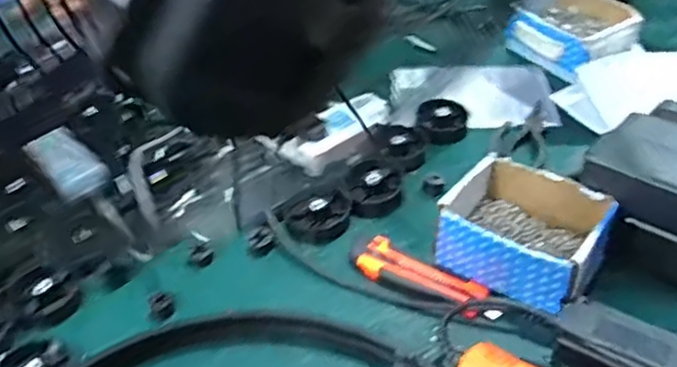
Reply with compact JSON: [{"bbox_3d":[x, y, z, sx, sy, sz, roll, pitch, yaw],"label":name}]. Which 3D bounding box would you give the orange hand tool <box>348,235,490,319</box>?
[{"bbox_3d":[0.072,0.089,0.650,0.139,0.015,0.042,21,48,26],"label":"orange hand tool"}]

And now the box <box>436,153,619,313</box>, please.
[{"bbox_3d":[0.177,0.049,0.641,0.134,0.079,0.116,27,51,31],"label":"box"}]

